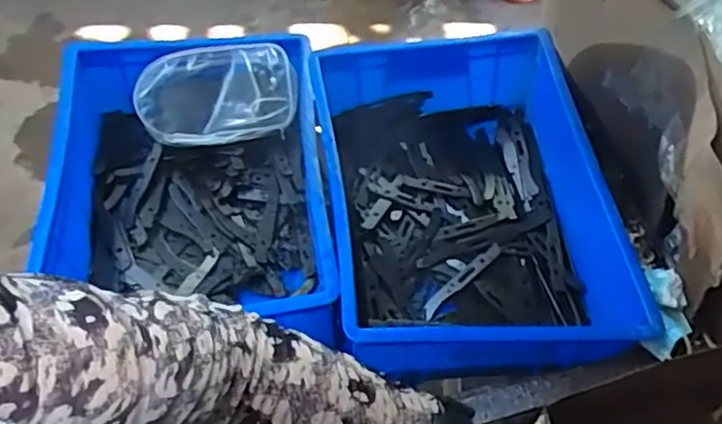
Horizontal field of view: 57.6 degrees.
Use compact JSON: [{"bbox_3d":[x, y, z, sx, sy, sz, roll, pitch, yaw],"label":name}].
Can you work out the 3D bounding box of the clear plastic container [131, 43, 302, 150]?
[{"bbox_3d":[-0.181,-0.146,0.835,0.189,0.060,0.114,-9,94,-7],"label":"clear plastic container"}]

